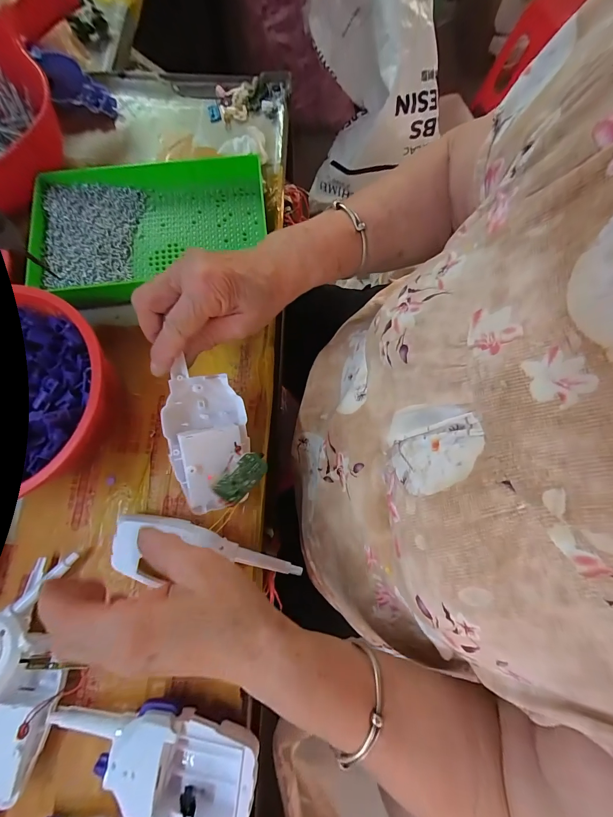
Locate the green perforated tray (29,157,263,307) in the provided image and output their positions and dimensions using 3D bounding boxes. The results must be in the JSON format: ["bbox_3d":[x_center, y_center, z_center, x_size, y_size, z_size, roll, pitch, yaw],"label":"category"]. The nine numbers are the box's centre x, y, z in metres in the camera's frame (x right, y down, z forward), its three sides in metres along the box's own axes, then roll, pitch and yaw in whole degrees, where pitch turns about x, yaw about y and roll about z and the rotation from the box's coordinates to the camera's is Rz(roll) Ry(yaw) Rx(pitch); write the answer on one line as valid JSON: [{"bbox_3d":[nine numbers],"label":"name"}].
[{"bbox_3d":[-0.166,-0.191,0.340,0.242,0.034,0.149,-8,75,-2],"label":"green perforated tray"}]

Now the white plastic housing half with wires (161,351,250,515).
[{"bbox_3d":[-0.079,0.025,0.256,0.064,0.031,0.109,0,76,-23],"label":"white plastic housing half with wires"}]

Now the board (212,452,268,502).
[{"bbox_3d":[-0.051,0.055,0.250,0.041,0.032,0.005,-47,45,-17],"label":"board"}]

